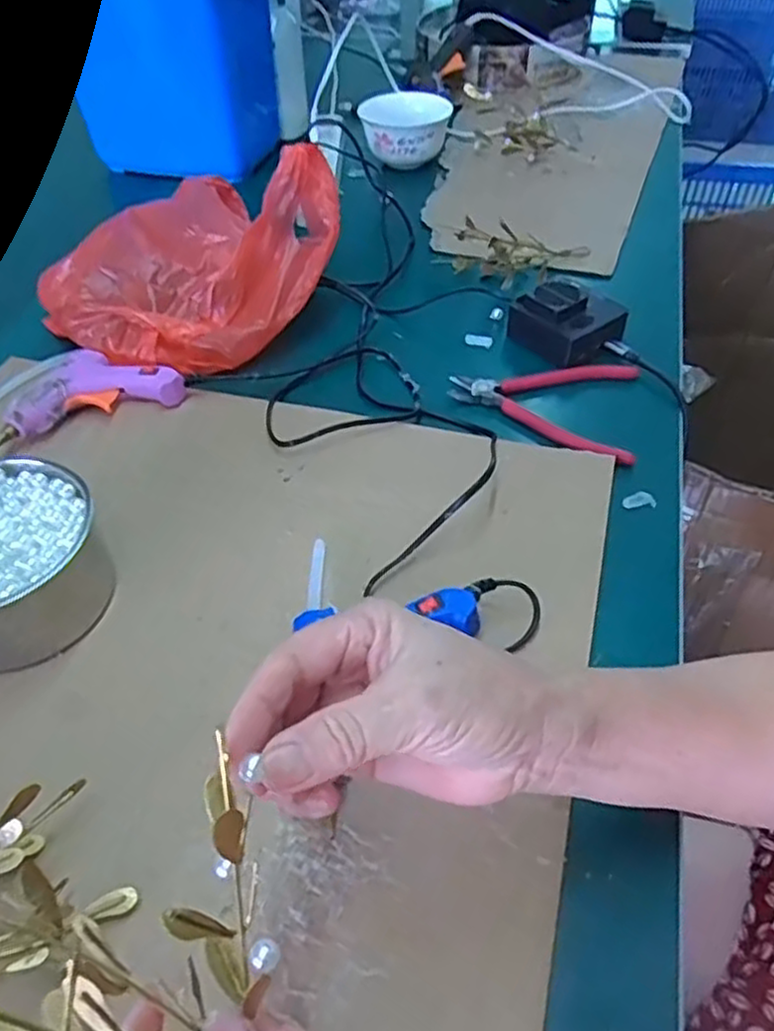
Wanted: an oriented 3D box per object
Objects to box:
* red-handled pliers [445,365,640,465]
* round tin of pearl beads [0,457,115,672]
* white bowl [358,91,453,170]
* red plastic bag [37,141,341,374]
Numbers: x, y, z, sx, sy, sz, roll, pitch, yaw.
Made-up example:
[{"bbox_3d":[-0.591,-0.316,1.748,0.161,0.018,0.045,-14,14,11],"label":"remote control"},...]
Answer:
[{"bbox_3d":[0.121,-0.090,0.560,0.144,0.011,0.110,8,48,8],"label":"red-handled pliers"},{"bbox_3d":[-0.234,0.029,0.434,0.125,0.065,0.115,0,47,0],"label":"round tin of pearl beads"},{"bbox_3d":[0.022,-0.491,0.909,0.113,0.053,0.113,5,48,5],"label":"white bowl"},{"bbox_3d":[-0.179,-0.239,0.631,0.240,0.118,0.210,-26,52,-21],"label":"red plastic bag"}]

